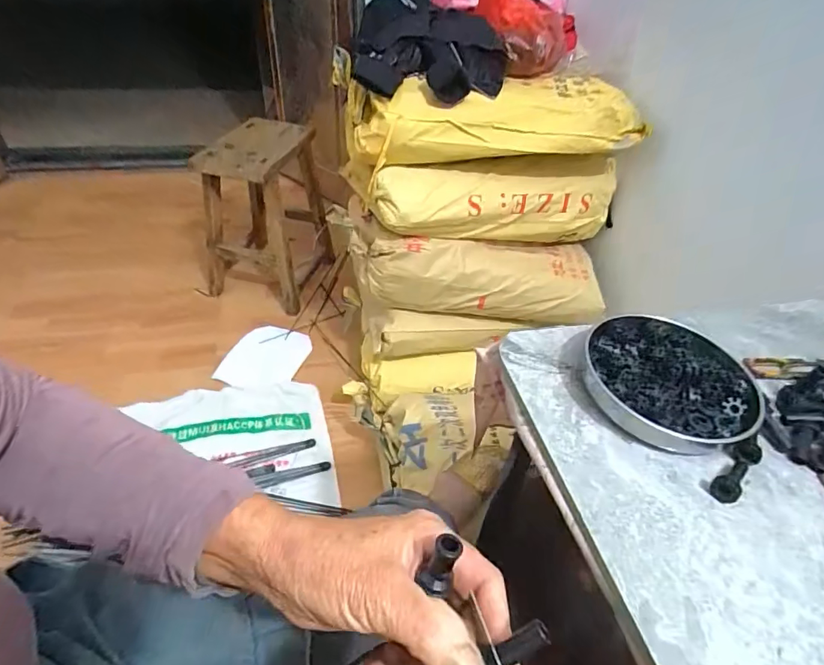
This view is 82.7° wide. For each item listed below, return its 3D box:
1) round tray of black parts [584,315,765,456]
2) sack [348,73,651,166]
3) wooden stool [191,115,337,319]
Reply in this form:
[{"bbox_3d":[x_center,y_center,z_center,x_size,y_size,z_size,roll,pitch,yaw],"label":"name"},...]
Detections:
[{"bbox_3d":[0.220,0.039,0.398,0.139,0.028,0.135,2,42,-2],"label":"round tray of black parts"},{"bbox_3d":[0.171,-0.444,0.997,0.583,0.141,0.224,-6,43,-11],"label":"sack"},{"bbox_3d":[-0.499,-0.395,1.596,0.364,0.526,0.384,14,43,11],"label":"wooden stool"}]

